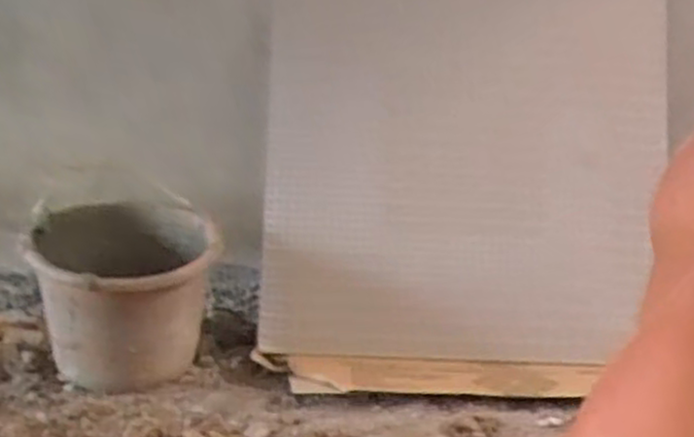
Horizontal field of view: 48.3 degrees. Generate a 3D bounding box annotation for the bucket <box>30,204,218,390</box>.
[{"bbox_3d":[-0.301,0.108,1.063,0.226,0.207,0.248,-2,12,-18],"label":"bucket"}]

